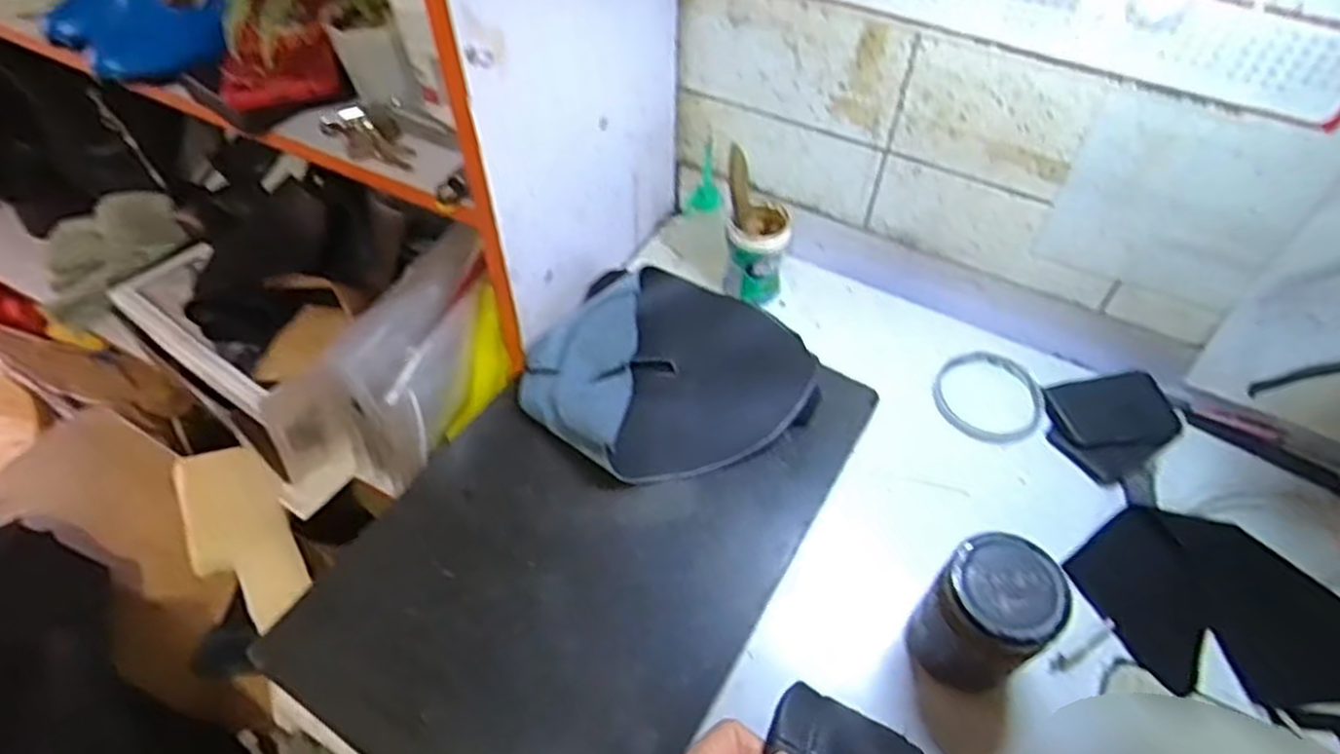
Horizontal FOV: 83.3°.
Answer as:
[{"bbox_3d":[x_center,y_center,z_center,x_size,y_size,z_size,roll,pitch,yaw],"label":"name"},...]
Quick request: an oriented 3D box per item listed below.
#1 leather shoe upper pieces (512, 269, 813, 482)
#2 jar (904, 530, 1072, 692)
[{"bbox_3d":[0.001,-0.012,0.569,0.203,0.041,0.172,-25,56,-19],"label":"leather shoe upper pieces"},{"bbox_3d":[0.179,0.142,0.437,0.056,0.103,0.059,0,51,-1],"label":"jar"}]

